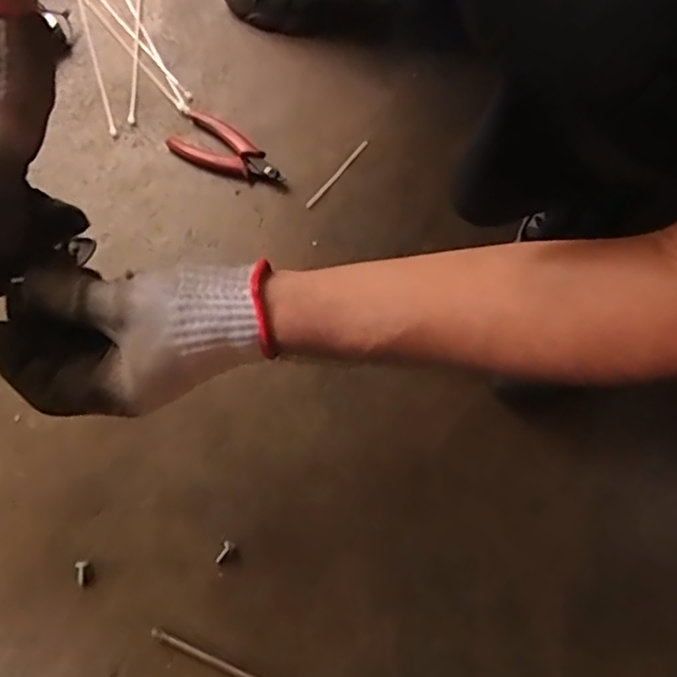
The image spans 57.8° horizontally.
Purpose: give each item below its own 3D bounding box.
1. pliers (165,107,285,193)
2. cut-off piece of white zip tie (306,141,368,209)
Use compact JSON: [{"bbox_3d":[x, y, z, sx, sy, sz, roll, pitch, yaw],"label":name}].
[{"bbox_3d":[-0.106,-0.177,0.586,0.131,0.010,0.054,34,72,15],"label":"pliers"},{"bbox_3d":[-0.001,-0.157,0.582,0.007,0.004,0.095,34,72,14],"label":"cut-off piece of white zip tie"}]

